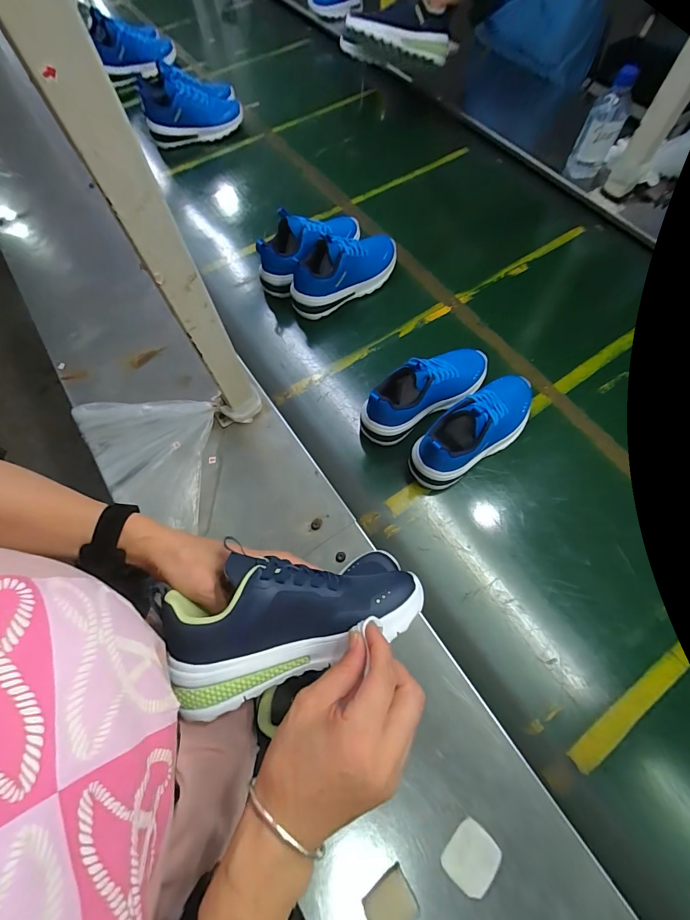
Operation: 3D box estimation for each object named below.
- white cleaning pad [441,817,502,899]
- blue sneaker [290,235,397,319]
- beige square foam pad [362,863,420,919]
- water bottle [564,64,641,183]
[{"bbox_3d":[0.126,0.396,0.375,0.046,0.005,0.051,38,71,14],"label":"white cleaning pad"},{"bbox_3d":[0.004,-0.358,0.692,0.226,0.097,0.095,-29,70,-13],"label":"blue sneaker"},{"bbox_3d":[0.045,0.430,0.363,0.046,0.012,0.042,-30,70,-13],"label":"beige square foam pad"},{"bbox_3d":[0.513,-0.663,0.755,0.070,0.181,0.059,23,70,12],"label":"water bottle"}]

